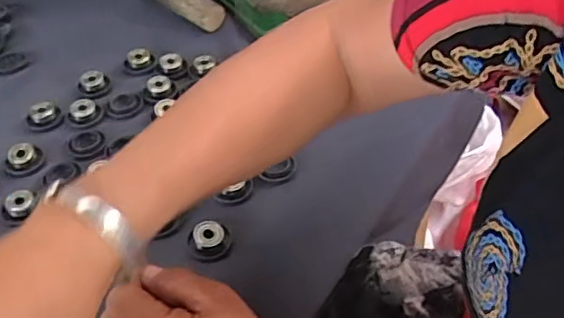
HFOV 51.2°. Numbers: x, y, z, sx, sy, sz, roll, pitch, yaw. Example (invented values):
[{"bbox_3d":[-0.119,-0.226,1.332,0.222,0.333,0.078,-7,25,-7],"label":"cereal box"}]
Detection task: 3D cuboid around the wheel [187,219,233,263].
[{"bbox_3d":[-0.053,0.060,0.429,0.029,0.013,0.026,-25,48,-19],"label":"wheel"}]

